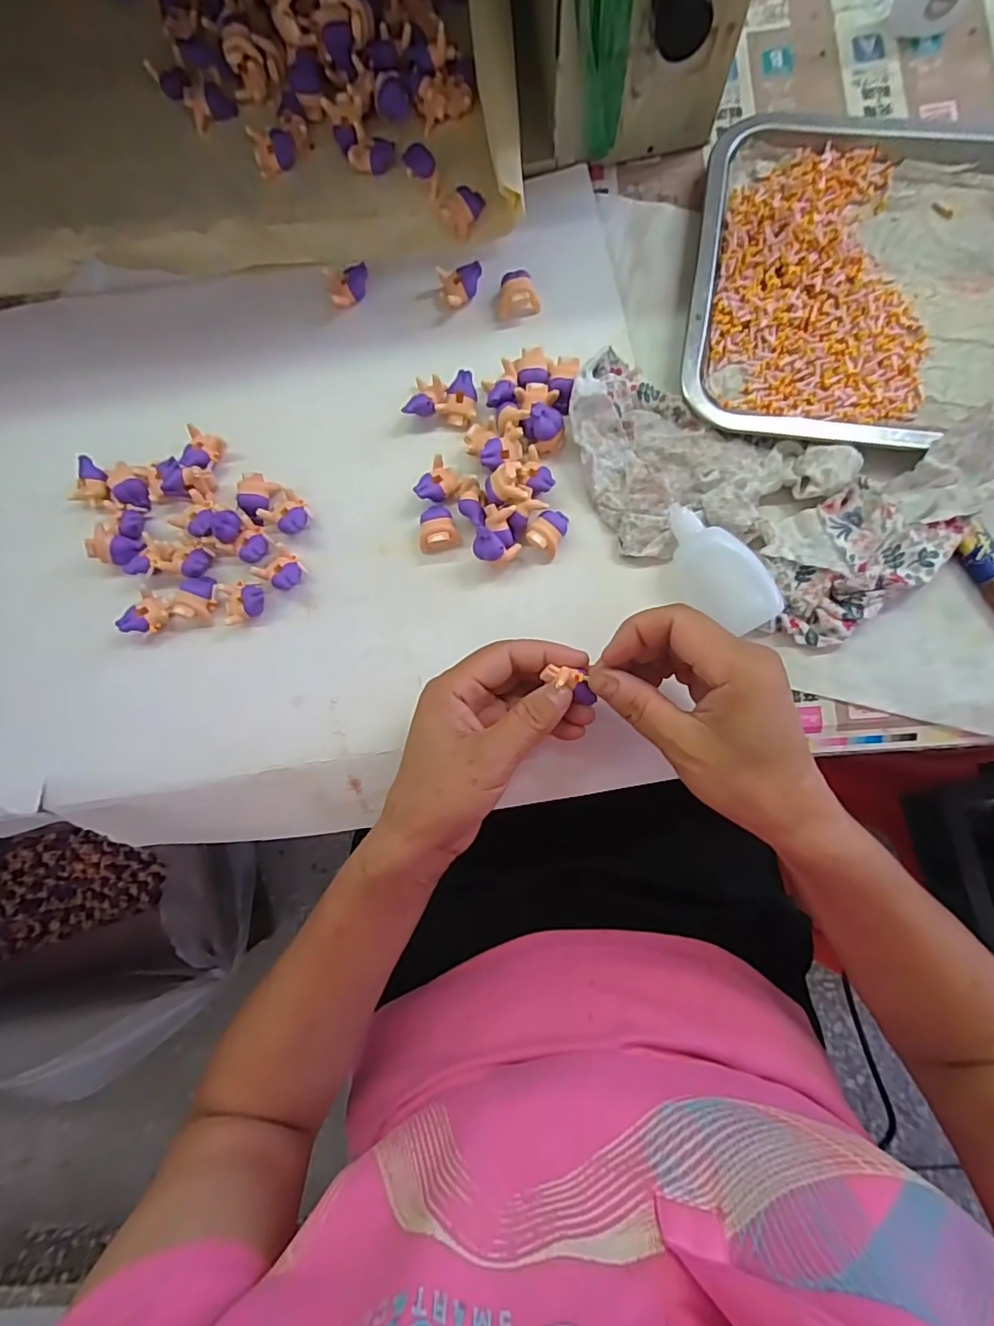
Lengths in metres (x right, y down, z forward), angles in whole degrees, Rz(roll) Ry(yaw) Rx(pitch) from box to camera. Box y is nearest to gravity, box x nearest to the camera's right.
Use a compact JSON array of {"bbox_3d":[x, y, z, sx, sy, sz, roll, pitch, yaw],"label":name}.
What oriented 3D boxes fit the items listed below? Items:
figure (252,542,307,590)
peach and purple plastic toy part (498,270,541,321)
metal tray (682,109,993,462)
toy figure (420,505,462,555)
[{"bbox_3d":[-0.137,-0.058,0.350,0.027,0.014,0.025,44,89,6],"label":"figure"},{"bbox_3d":[0.014,-0.241,0.354,0.027,0.012,0.026,-4,85,3],"label":"peach and purple plastic toy part"},{"bbox_3d":[0.281,-0.241,0.337,0.308,0.025,0.241,7,85,4],"label":"metal tray"},{"bbox_3d":[-0.036,-0.085,0.346,0.025,0.015,0.029,1,85,4],"label":"toy figure"}]

